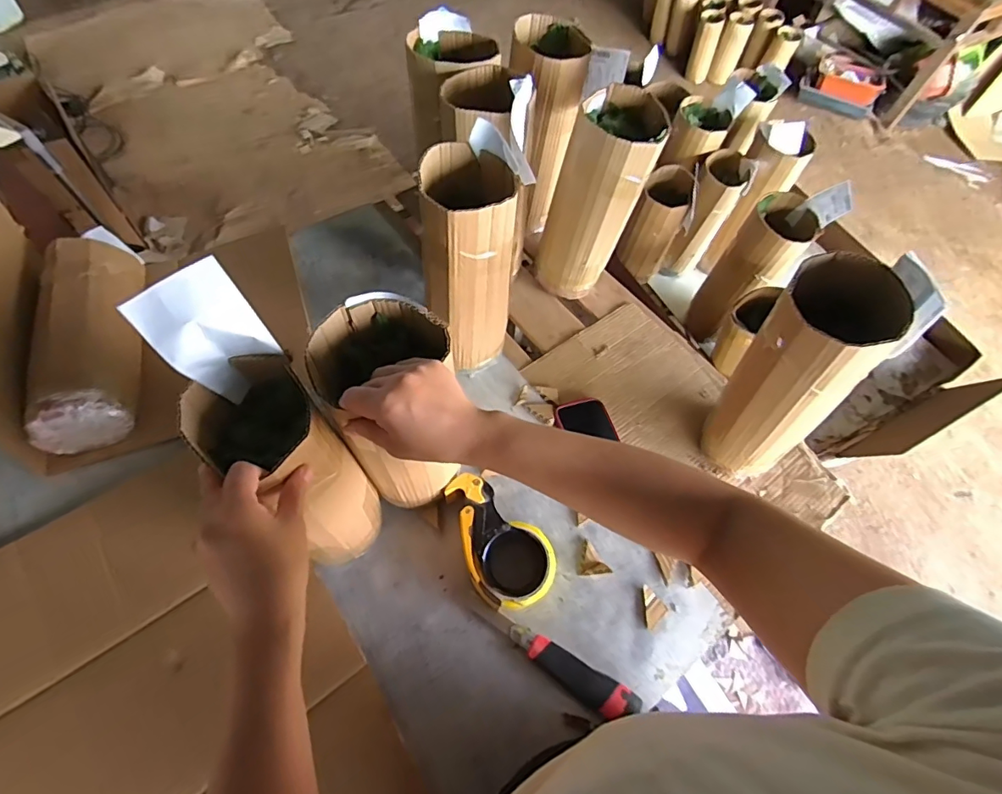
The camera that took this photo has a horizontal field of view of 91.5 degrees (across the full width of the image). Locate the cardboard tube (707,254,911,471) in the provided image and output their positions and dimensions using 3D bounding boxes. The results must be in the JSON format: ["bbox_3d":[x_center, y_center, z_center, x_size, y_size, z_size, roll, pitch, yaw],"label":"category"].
[{"bbox_3d":[0.331,-0.009,0.587,0.128,0.319,0.113,34,64,14],"label":"cardboard tube"}]

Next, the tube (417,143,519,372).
[{"bbox_3d":[-0.040,-0.175,0.659,0.107,0.292,0.137,2,61,-2],"label":"tube"}]

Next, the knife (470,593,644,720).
[{"bbox_3d":[0.056,0.310,0.578,0.219,0.027,0.036,28,63,12],"label":"knife"}]

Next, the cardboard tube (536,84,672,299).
[{"bbox_3d":[0.131,-0.273,0.731,0.130,0.305,0.105,16,61,5],"label":"cardboard tube"}]

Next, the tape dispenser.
[{"bbox_3d":[-0.003,0.181,0.624,0.099,0.063,0.168,-22,65,-15],"label":"tape dispenser"}]

